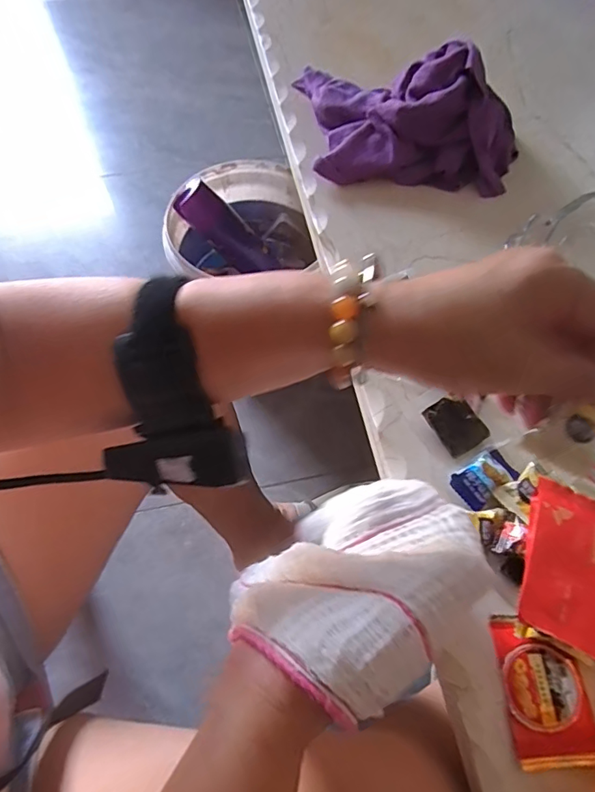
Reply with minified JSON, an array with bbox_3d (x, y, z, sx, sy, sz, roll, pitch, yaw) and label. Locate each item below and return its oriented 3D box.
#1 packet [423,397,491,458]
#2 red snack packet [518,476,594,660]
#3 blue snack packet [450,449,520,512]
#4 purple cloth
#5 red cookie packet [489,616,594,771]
[{"bbox_3d":[0.118,0.020,0.368,0.032,0.011,0.040,-29,68,-16],"label":"packet"},{"bbox_3d":[0.170,0.101,0.311,0.052,0.010,0.100,24,58,6],"label":"red snack packet"},{"bbox_3d":[0.133,0.057,0.351,0.047,0.004,0.027,-33,70,-17],"label":"blue snack packet"},{"bbox_3d":[0.106,-0.287,0.490,0.223,0.075,0.154,9,63,1],"label":"purple cloth"},{"bbox_3d":[0.148,0.173,0.296,0.049,0.009,0.077,-3,64,-4],"label":"red cookie packet"}]

